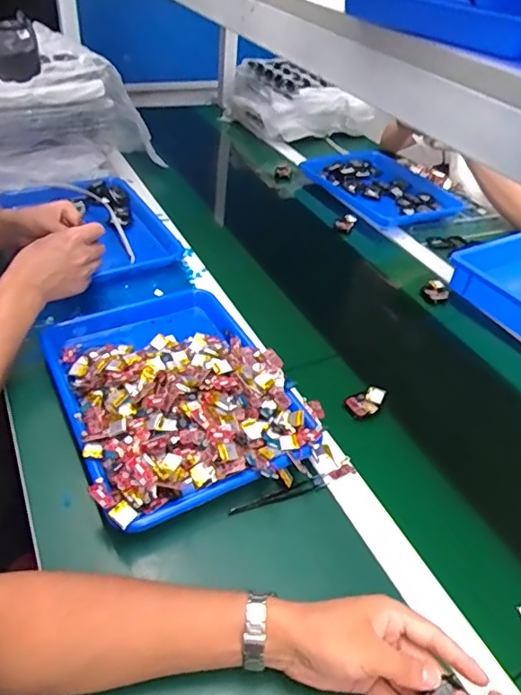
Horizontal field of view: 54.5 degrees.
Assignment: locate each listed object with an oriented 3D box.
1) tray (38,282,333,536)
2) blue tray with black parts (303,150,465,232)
[{"bbox_3d":[-0.106,0.042,0.629,0.267,0.072,0.338,-15,46,-23],"label":"tray"},{"bbox_3d":[0.272,-0.365,1.160,0.222,0.040,0.333,-19,48,-26],"label":"blue tray with black parts"}]

